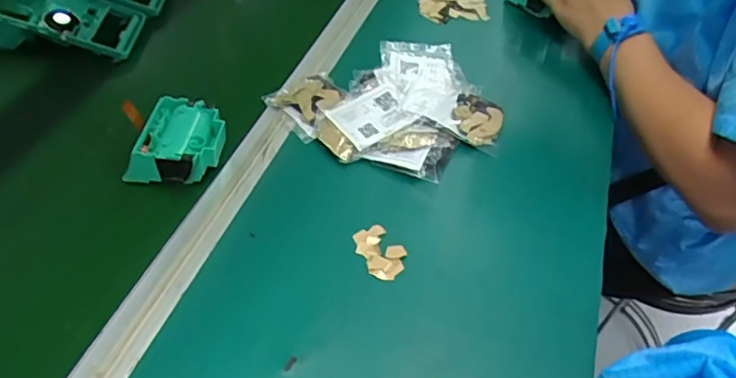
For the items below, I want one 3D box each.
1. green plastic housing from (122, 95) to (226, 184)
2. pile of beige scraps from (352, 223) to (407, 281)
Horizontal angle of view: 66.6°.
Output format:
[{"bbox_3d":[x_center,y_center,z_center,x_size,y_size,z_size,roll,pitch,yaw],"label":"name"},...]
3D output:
[{"bbox_3d":[-0.163,-0.039,0.492,0.065,0.038,0.077,14,50,8],"label":"green plastic housing"},{"bbox_3d":[0.011,0.050,0.457,0.034,0.005,0.050,-22,54,-21],"label":"pile of beige scraps"}]

